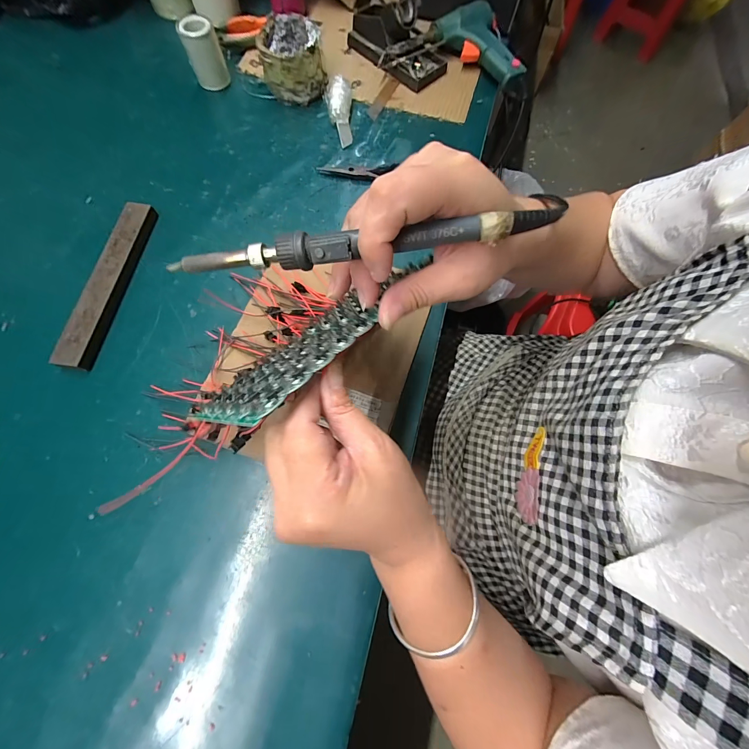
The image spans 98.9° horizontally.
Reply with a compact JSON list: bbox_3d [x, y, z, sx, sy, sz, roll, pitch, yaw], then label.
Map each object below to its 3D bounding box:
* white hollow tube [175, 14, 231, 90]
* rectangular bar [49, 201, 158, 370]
[{"bbox_3d":[-0.242,-0.456,0.458,0.047,0.066,0.043,-19,72,-8],"label":"white hollow tube"},{"bbox_3d":[-0.298,-0.107,0.363,0.036,0.023,0.211,6,71,1],"label":"rectangular bar"}]

